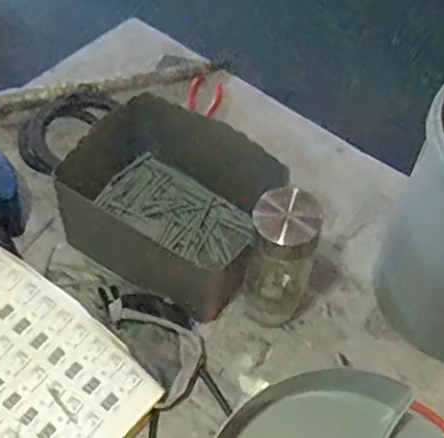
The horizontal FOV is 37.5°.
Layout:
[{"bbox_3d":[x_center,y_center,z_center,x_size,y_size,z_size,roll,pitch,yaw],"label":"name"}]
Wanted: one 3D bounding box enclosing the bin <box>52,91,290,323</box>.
[{"bbox_3d":[-0.083,-0.027,0.780,0.249,0.126,0.178,25,53,14],"label":"bin"}]

